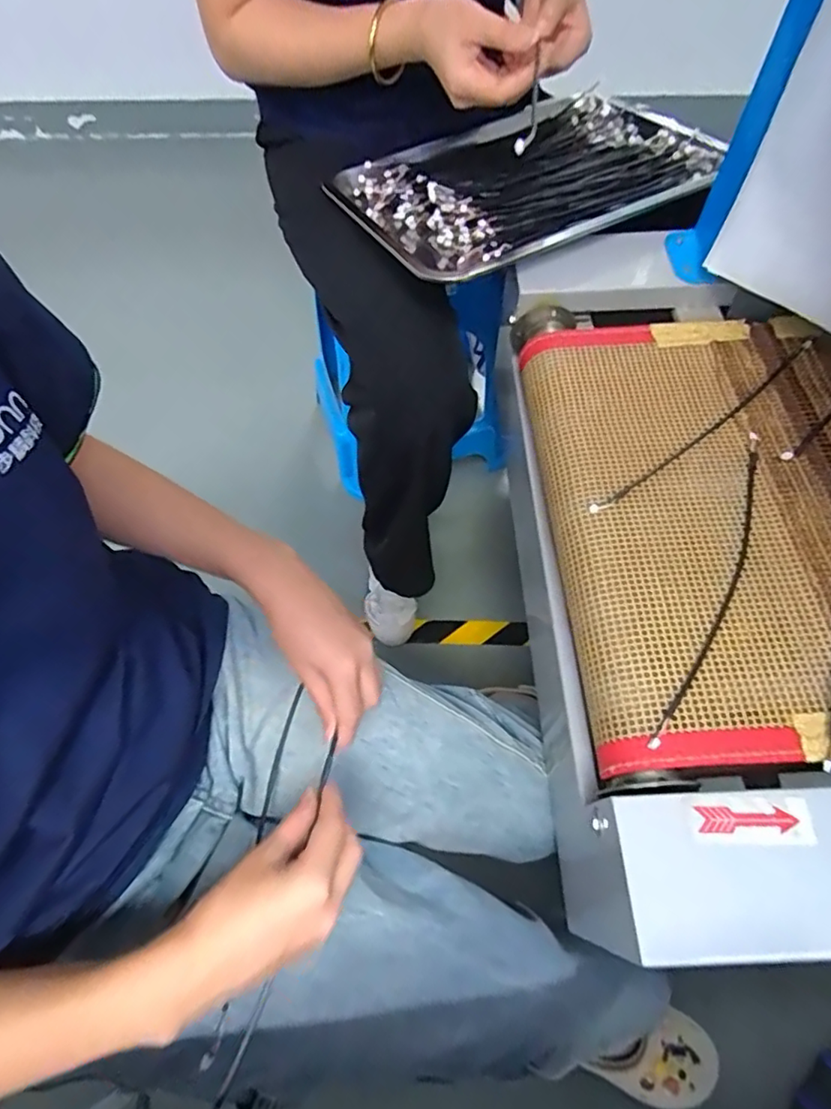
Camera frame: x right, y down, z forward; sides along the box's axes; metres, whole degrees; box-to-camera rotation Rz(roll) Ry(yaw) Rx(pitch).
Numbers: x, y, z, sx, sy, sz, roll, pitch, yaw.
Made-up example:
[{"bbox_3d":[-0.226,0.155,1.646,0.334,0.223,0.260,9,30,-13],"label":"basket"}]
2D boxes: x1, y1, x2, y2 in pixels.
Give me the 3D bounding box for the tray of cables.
[{"bbox_3d":[0.121,-0.418,0.653,0.397,0.044,0.298,-29,57,-12],"label":"tray of cables"}]

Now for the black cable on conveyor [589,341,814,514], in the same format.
[{"bbox_3d":[0.247,-0.109,0.487,0.271,0.018,0.012,-37,66,-12],"label":"black cable on conveyor"}]

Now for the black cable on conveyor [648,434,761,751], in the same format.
[{"bbox_3d":[0.225,0.018,0.425,0.026,0.012,0.276,23,68,16],"label":"black cable on conveyor"}]

